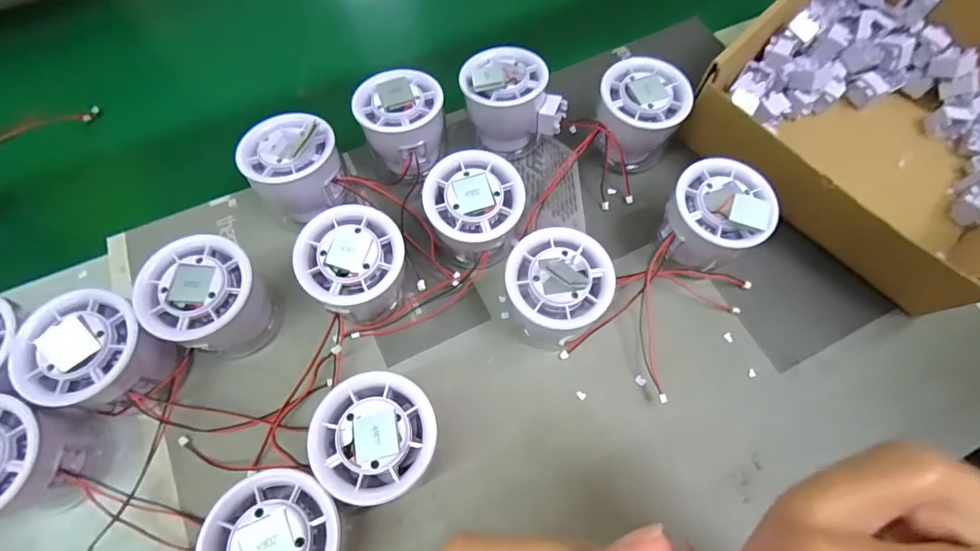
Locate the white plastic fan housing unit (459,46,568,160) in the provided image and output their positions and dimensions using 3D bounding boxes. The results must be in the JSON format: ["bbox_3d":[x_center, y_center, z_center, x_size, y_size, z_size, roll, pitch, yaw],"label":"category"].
[{"bbox_3d":[0.016,-0.124,0.323,0.071,0.056,0.054,1,68,-1],"label":"white plastic fan housing unit"}]

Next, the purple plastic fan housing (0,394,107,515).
[{"bbox_3d":[-0.234,0.092,0.229,0.058,0.054,0.057,-9,69,-5],"label":"purple plastic fan housing"}]

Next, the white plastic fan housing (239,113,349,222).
[{"bbox_3d":[-0.122,-0.069,0.295,0.055,0.057,0.054,0,66,-1],"label":"white plastic fan housing"}]

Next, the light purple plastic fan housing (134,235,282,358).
[{"bbox_3d":[-0.154,0.014,0.263,0.055,0.055,0.054,0,66,-1],"label":"light purple plastic fan housing"}]

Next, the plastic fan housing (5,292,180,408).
[{"bbox_3d":[-0.205,0.043,0.250,0.054,0.060,0.055,0,66,-1],"label":"plastic fan housing"}]

